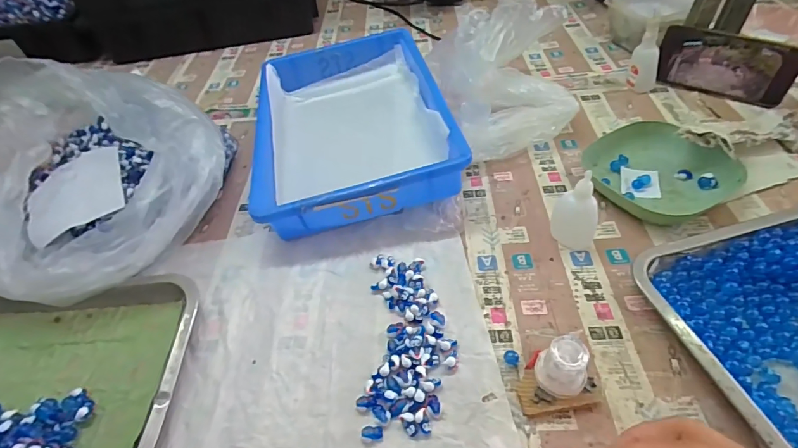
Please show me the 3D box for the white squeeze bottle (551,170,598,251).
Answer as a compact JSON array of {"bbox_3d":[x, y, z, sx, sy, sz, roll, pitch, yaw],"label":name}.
[{"bbox_3d":[0.180,-0.014,0.419,0.045,0.089,0.026,22,53,24],"label":"white squeeze bottle"}]

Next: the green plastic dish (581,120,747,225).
[{"bbox_3d":[0.297,-0.065,0.489,0.138,0.035,0.147,-23,49,-15],"label":"green plastic dish"}]

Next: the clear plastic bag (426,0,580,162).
[{"bbox_3d":[0.145,-0.204,0.567,0.165,0.131,0.236,-5,47,1],"label":"clear plastic bag"}]

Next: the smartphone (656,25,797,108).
[{"bbox_3d":[0.449,-0.220,0.578,0.162,0.080,0.009,24,33,24],"label":"smartphone"}]

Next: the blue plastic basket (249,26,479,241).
[{"bbox_3d":[-0.071,-0.147,0.583,0.239,0.074,0.370,-11,47,-4],"label":"blue plastic basket"}]

